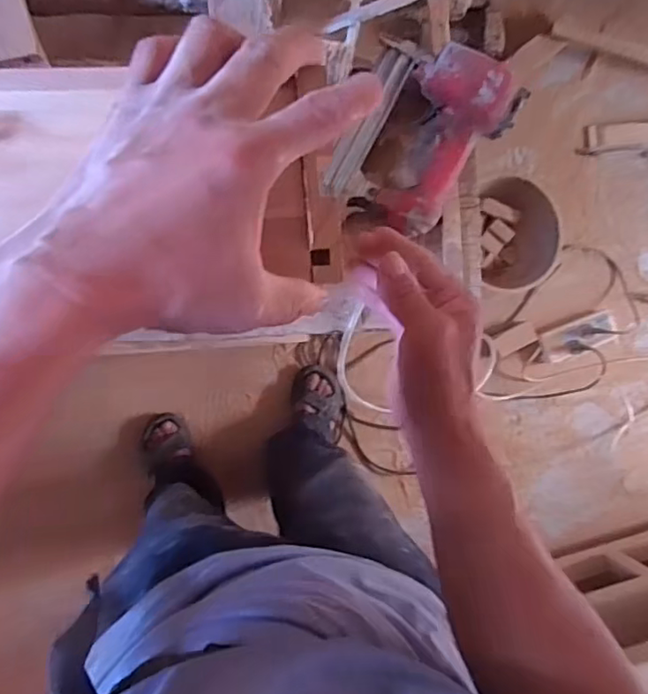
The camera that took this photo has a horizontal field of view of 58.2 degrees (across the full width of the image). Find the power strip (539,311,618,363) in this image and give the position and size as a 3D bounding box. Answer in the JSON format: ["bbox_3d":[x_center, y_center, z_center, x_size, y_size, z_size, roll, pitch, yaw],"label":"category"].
[{"bbox_3d":[0.637,-0.030,1.436,0.194,0.033,0.072,-23,95,-8],"label":"power strip"}]

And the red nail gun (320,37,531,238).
[{"bbox_3d":[0.106,-0.224,0.644,0.162,0.059,0.208,22,88,-9],"label":"red nail gun"}]

